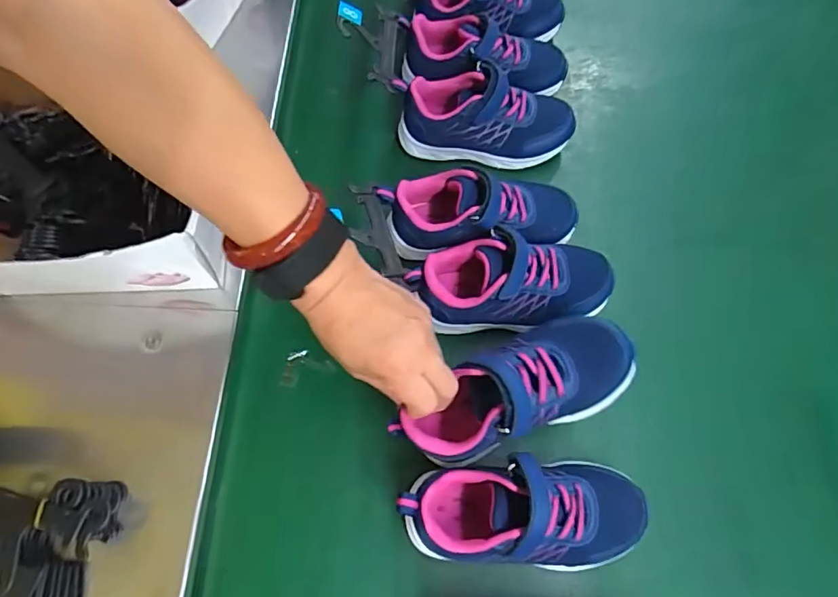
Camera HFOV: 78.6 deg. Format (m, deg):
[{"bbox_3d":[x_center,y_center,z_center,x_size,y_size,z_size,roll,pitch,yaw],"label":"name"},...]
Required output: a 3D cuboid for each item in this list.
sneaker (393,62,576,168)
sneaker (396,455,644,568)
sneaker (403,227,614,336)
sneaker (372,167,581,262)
[{"bbox_3d":[0.065,-0.175,0.506,0.166,0.081,0.065,9,67,4],"label":"sneaker"},{"bbox_3d":[0.074,0.150,0.357,0.170,0.076,0.069,1,67,0],"label":"sneaker"},{"bbox_3d":[0.078,-0.009,0.438,0.165,0.080,0.065,0,67,0],"label":"sneaker"},{"bbox_3d":[0.057,-0.080,0.456,0.175,0.064,0.079,-10,67,-4],"label":"sneaker"}]

